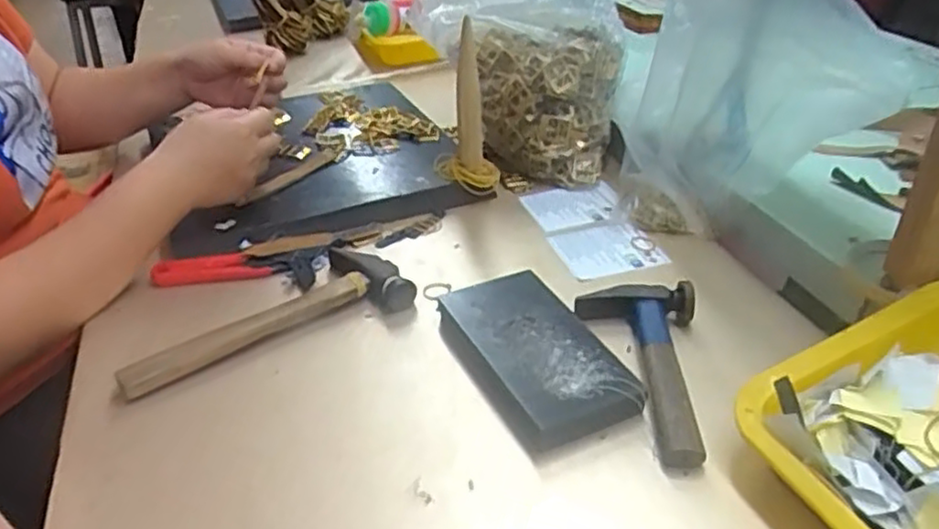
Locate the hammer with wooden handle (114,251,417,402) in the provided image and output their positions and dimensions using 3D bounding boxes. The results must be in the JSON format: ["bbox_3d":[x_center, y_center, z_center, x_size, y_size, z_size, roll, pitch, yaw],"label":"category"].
[{"bbox_3d":[-0.156,0.035,0.549,0.215,0.027,0.084,-17,36,-22],"label":"hammer with wooden handle"}]

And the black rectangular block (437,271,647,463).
[{"bbox_3d":[0.044,0.062,0.496,0.083,0.025,0.154,-17,36,-21],"label":"black rectangular block"}]

